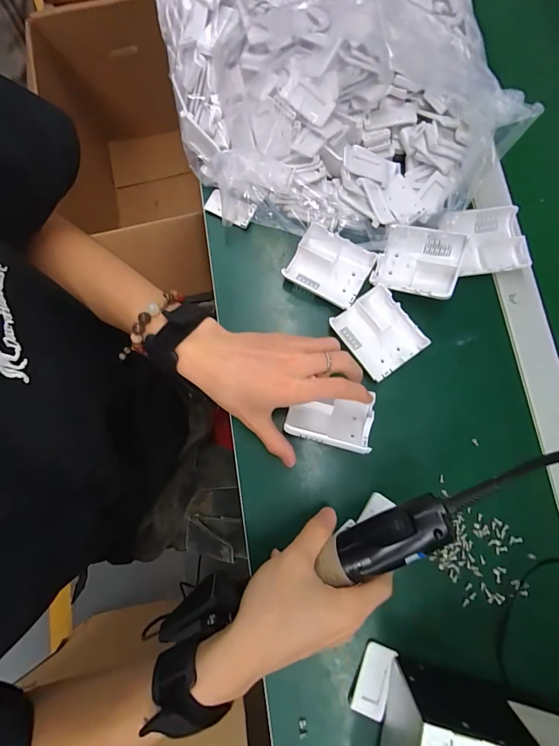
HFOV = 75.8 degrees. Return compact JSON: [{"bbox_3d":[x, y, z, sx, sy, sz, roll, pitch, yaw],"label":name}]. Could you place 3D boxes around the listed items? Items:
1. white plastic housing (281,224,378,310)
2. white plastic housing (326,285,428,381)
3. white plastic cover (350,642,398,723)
[{"bbox_3d":[0.051,-0.110,0.378,0.078,0.019,0.066,29,82,6],"label":"white plastic housing"},{"bbox_3d":[0.100,-0.039,0.365,0.064,0.020,0.077,-36,81,-5],"label":"white plastic housing"},{"bbox_3d":[0.082,0.268,0.314,0.027,0.007,0.055,17,81,4],"label":"white plastic cover"}]

